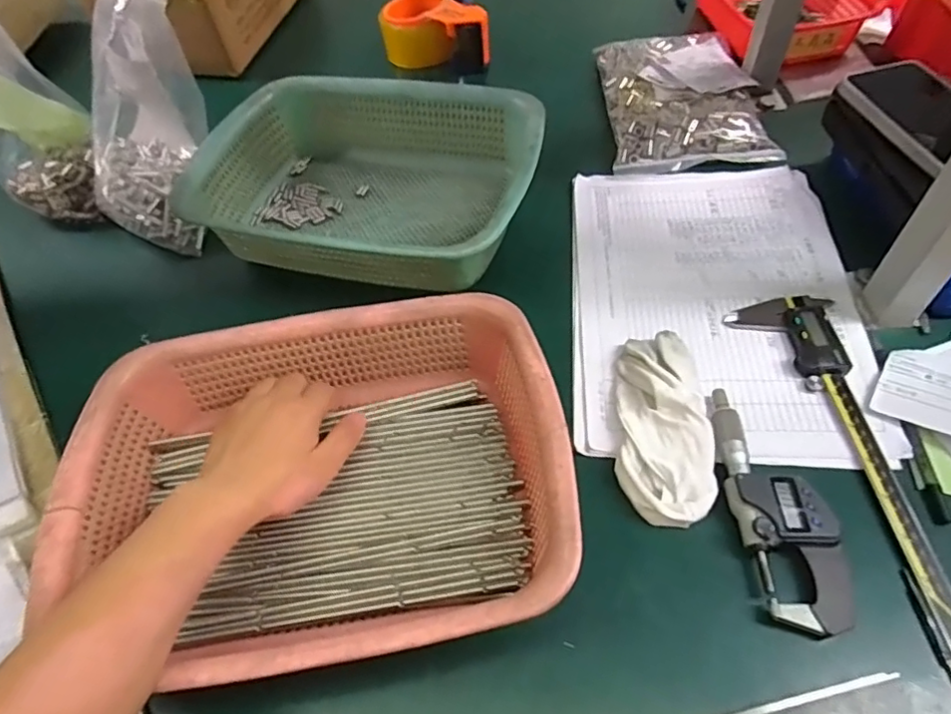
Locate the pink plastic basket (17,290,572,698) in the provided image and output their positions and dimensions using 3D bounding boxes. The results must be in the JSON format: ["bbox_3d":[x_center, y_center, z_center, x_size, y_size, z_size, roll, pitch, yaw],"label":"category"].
[{"bbox_3d":[-0.095,0.076,0.378,0.296,0.086,0.220,-10,60,-2],"label":"pink plastic basket"}]

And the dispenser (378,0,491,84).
[{"bbox_3d":[-0.041,-0.402,0.733,0.146,0.069,0.079,21,62,22],"label":"dispenser"}]

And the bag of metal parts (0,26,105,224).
[{"bbox_3d":[-0.446,-0.230,0.577,0.094,0.207,0.090,-11,37,-2],"label":"bag of metal parts"}]

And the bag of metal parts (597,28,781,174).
[{"bbox_3d":[0.210,-0.274,0.612,0.144,0.024,0.207,-1,54,4],"label":"bag of metal parts"}]

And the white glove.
[{"bbox_3d":[0.131,0.044,0.413,0.059,0.032,0.143,3,55,7],"label":"white glove"}]

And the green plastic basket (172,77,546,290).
[{"bbox_3d":[-0.095,-0.158,0.553,0.305,0.090,0.214,5,58,13],"label":"green plastic basket"}]

